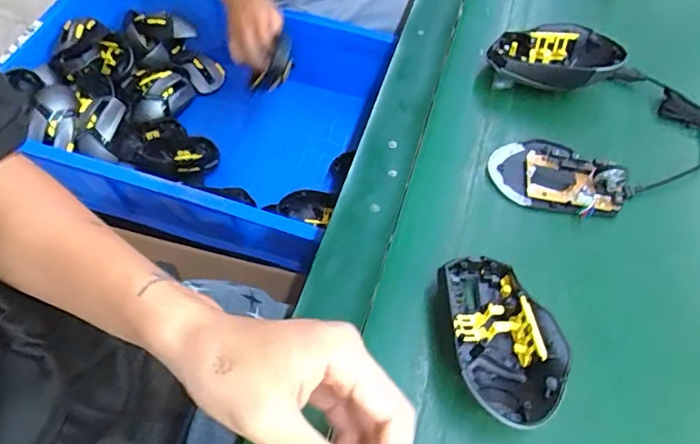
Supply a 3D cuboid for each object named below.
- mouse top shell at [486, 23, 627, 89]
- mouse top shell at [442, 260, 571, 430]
[{"bbox_3d":[0.191,-0.154,0.480,0.116,0.045,0.073,19,60,7],"label":"mouse top shell"},{"bbox_3d":[0.098,0.076,0.337,0.071,0.041,0.114,-13,61,-11],"label":"mouse top shell"}]

